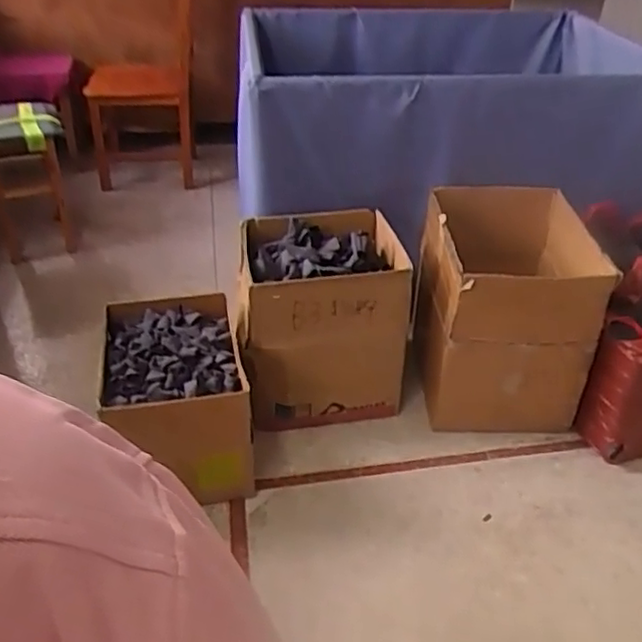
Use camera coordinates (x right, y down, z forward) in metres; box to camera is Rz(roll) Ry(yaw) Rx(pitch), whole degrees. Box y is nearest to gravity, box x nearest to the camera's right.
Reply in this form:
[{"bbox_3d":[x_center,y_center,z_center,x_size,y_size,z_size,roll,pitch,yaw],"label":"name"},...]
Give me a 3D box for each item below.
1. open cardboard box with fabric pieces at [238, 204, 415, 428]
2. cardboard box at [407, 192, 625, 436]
[{"bbox_3d":[-0.002,0.004,1.781,0.415,0.440,0.394,-4,36,-8],"label":"open cardboard box with fabric pieces"},{"bbox_3d":[0.484,-0.041,1.829,0.434,0.472,0.557,5,36,5],"label":"cardboard box"}]

